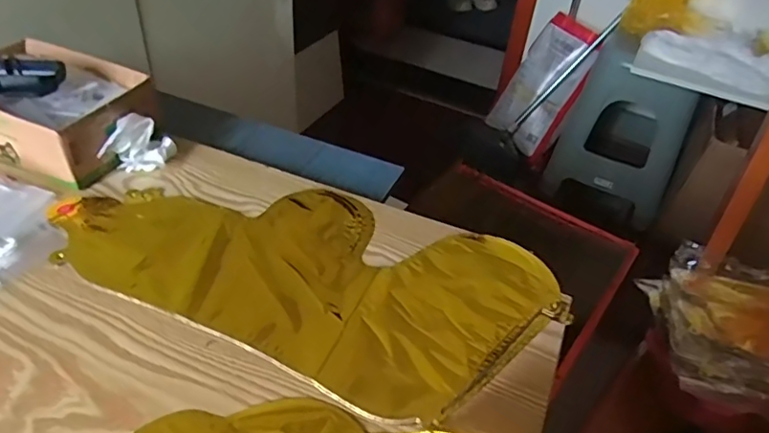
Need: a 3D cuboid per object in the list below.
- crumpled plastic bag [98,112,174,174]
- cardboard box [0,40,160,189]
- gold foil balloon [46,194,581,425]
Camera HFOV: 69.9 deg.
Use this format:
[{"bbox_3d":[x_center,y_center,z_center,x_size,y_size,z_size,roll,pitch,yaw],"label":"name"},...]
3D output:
[{"bbox_3d":[-0.253,-0.076,0.565,0.065,0.051,0.044,-9,42,-15],"label":"crumpled plastic bag"},{"bbox_3d":[-0.351,-0.115,0.578,0.197,0.069,0.130,19,42,16],"label":"cardboard box"},{"bbox_3d":[-0.073,0.037,0.486,0.414,0.009,0.201,20,43,17],"label":"gold foil balloon"}]

